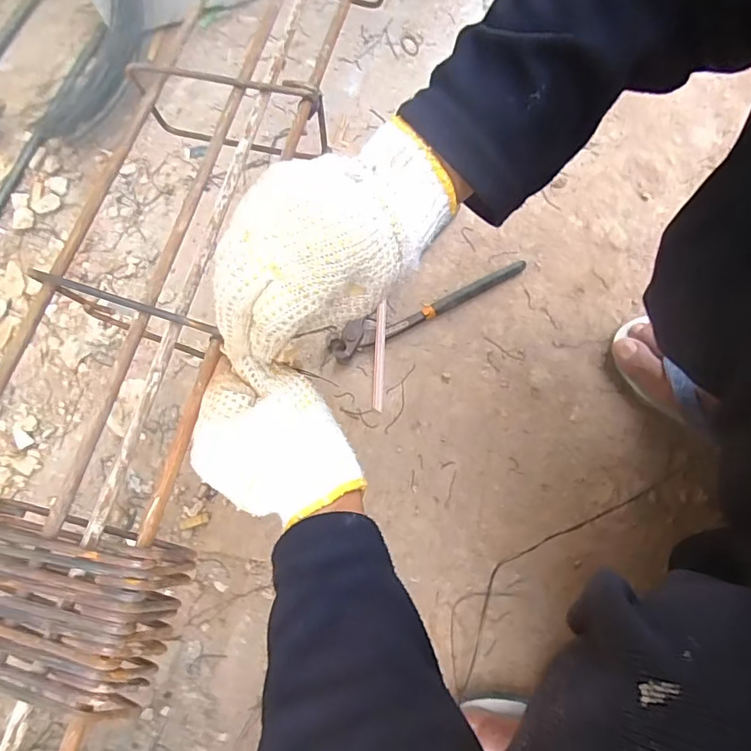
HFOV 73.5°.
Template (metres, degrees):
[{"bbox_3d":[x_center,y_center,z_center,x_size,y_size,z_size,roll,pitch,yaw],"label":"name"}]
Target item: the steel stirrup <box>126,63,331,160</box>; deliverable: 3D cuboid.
[{"bbox_3d":[-0.112,-0.198,0.386,0.150,0.066,0.025,10,72,3],"label":"steel stirrup"}]

